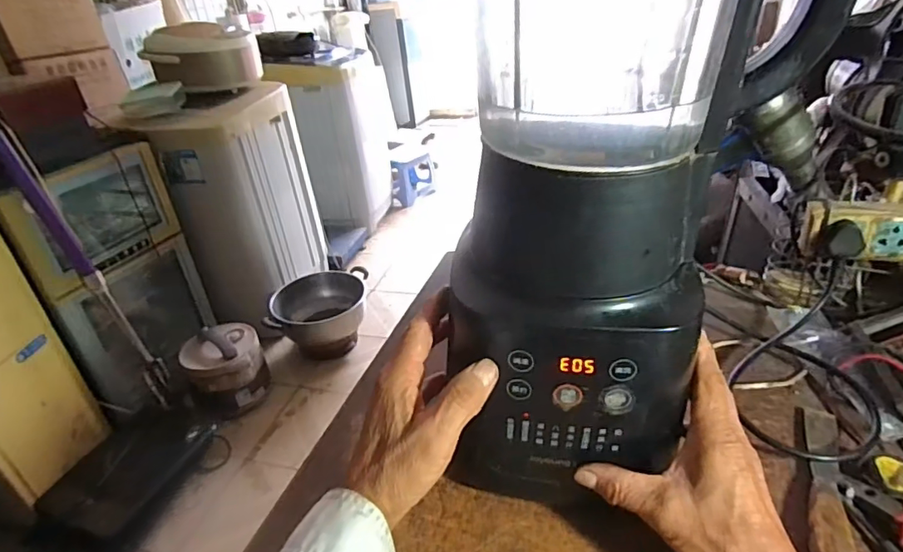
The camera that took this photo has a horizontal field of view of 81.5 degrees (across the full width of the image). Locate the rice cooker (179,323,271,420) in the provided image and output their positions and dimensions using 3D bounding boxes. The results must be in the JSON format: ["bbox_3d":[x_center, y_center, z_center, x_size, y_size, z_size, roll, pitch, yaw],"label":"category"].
[{"bbox_3d":[-0.699,0.287,1.631,0.222,0.207,0.218,-22,35,-27],"label":"rice cooker"}]

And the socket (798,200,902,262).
[{"bbox_3d":[0.439,-0.048,0.535,0.136,0.059,0.037,6,33,17],"label":"socket"}]

